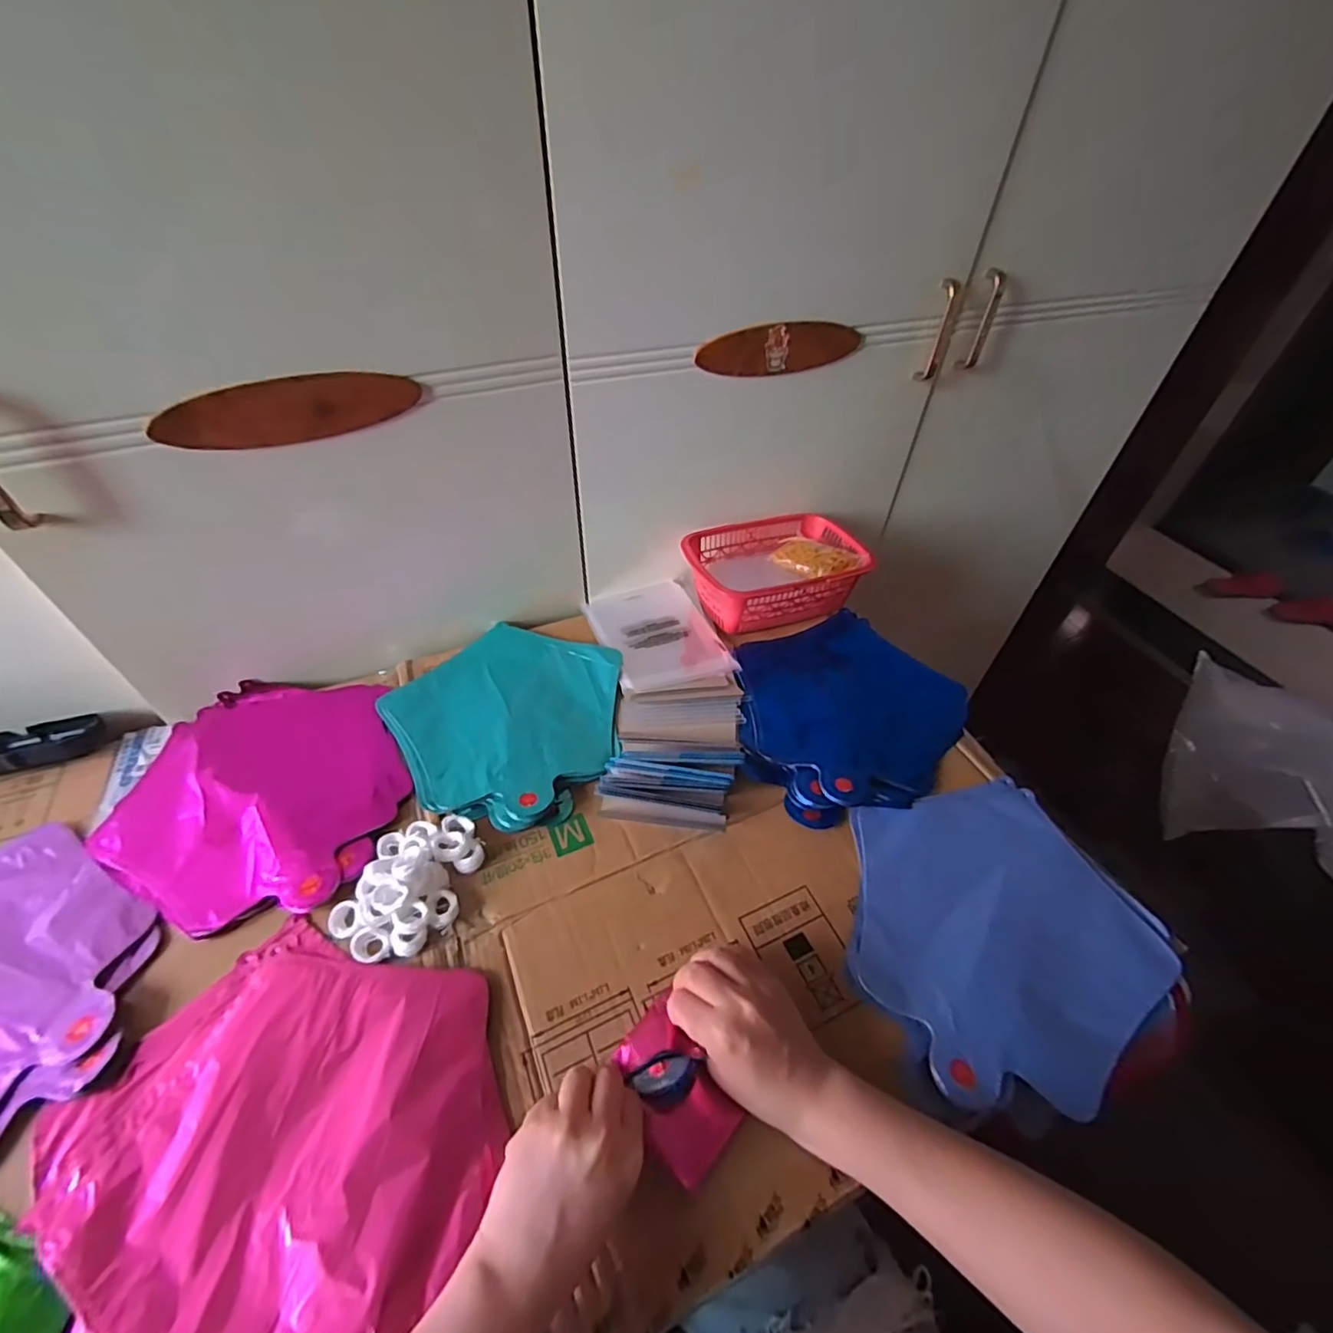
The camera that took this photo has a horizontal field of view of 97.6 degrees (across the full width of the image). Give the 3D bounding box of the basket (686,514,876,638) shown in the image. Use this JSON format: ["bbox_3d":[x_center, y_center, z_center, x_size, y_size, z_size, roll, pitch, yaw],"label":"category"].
[{"bbox_3d":[0.128,-0.121,0.729,0.215,0.071,0.158,-12,47,-15],"label":"basket"}]

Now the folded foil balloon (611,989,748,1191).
[{"bbox_3d":[0.004,0.275,0.382,0.052,0.035,0.089,-30,54,-29],"label":"folded foil balloon"}]

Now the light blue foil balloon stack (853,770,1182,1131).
[{"bbox_3d":[0.263,0.203,0.465,0.238,0.008,0.225,-8,46,-11],"label":"light blue foil balloon stack"}]

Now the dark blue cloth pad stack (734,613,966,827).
[{"bbox_3d":[0.176,0.037,0.611,0.237,0.026,0.235,-22,50,-23],"label":"dark blue cloth pad stack"}]

